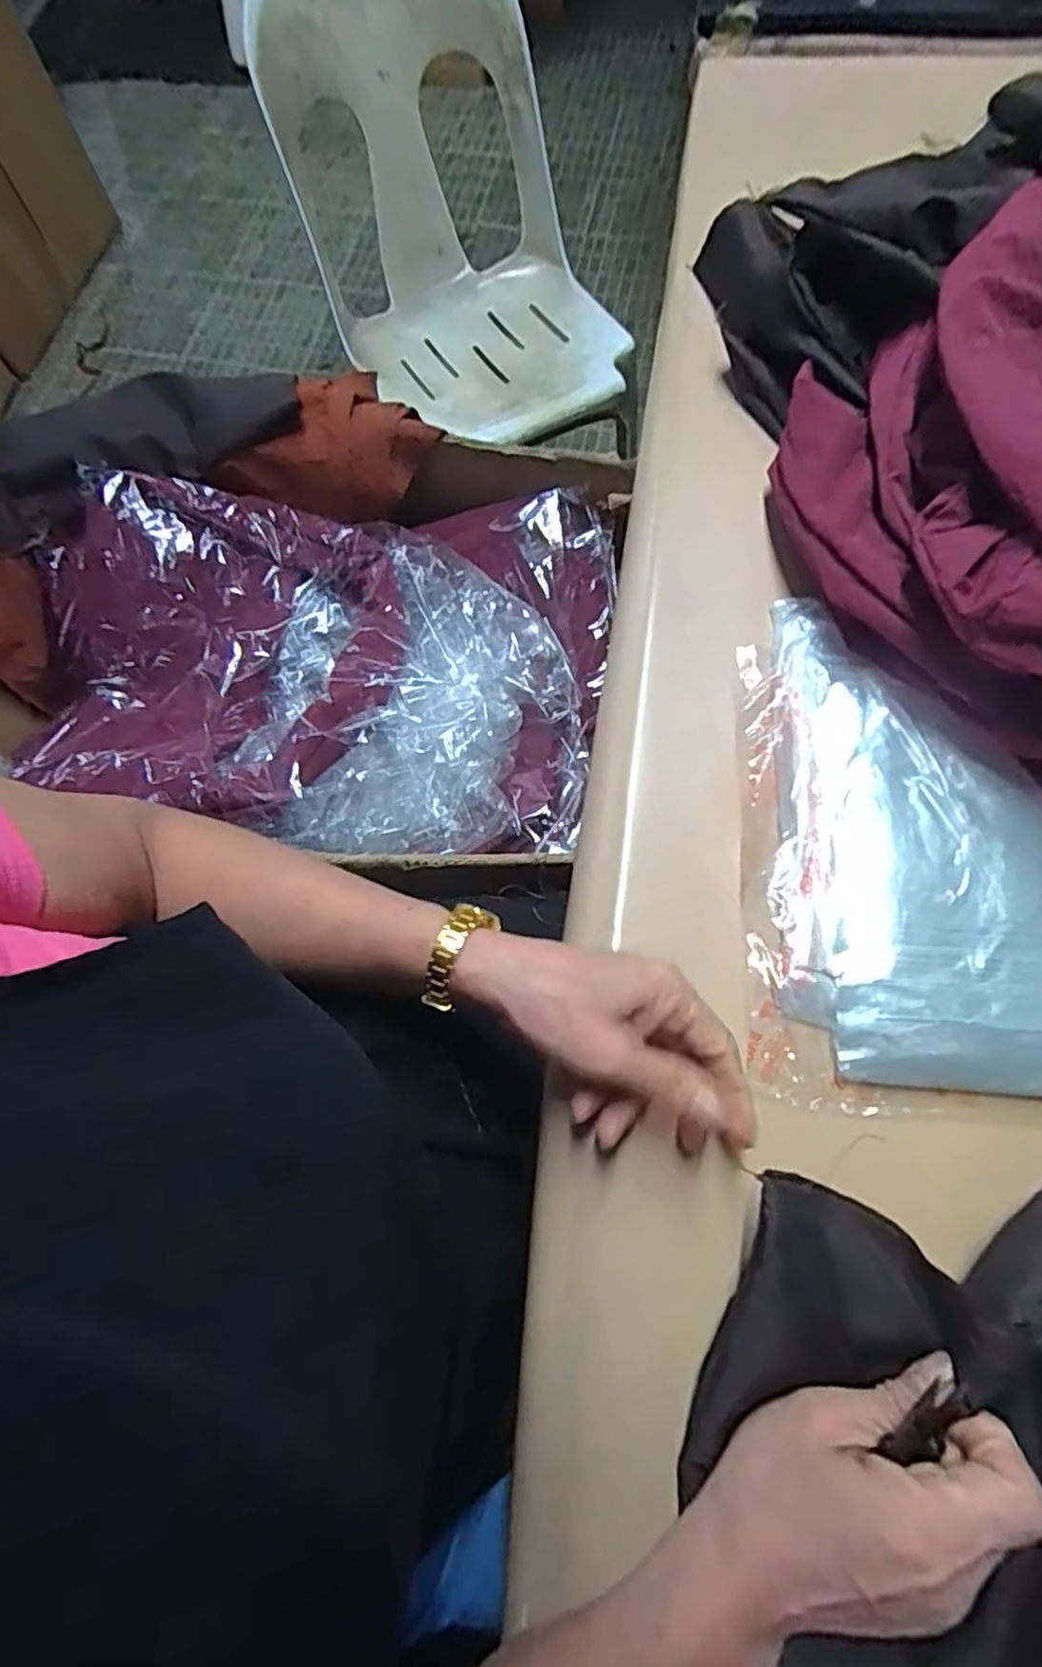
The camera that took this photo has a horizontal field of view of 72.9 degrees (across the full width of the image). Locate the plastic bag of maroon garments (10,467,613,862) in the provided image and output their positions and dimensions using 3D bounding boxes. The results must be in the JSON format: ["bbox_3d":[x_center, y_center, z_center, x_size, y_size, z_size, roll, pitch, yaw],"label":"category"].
[{"bbox_3d":[-0.204,-0.189,0.678,0.538,0.126,0.386,8,70,6],"label":"plastic bag of maroon garments"}]

